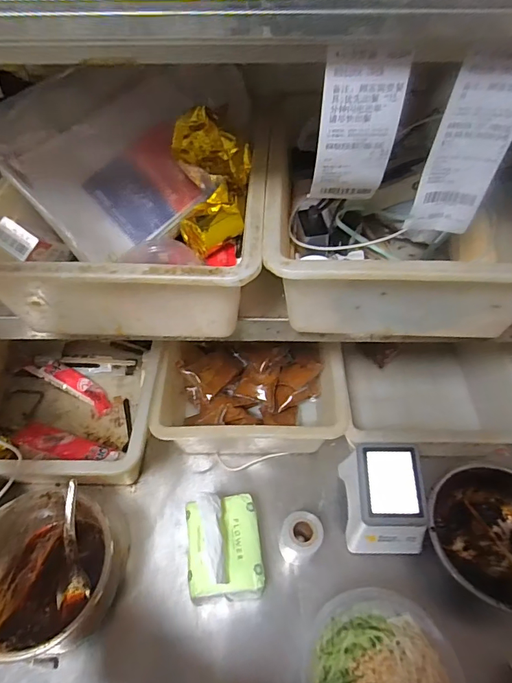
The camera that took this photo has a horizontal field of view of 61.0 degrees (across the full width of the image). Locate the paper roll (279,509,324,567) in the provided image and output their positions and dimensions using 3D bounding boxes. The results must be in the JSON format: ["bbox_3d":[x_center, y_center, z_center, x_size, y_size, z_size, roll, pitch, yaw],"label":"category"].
[{"bbox_3d":[0.061,0.262,0.577,0.056,0.071,0.045,-13,50,-5],"label":"paper roll"}]

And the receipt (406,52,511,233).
[{"bbox_3d":[0.162,-0.141,0.331,0.060,0.134,0.011,-1,50,5],"label":"receipt"}]

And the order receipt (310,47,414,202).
[{"bbox_3d":[0.074,-0.155,0.324,0.056,0.114,0.023,-4,50,2],"label":"order receipt"}]

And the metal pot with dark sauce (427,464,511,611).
[{"bbox_3d":[0.318,0.261,0.579,0.173,0.077,0.173,-3,50,3],"label":"metal pot with dark sauce"}]

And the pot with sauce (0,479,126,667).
[{"bbox_3d":[-0.253,0.286,0.537,0.165,0.111,0.167,-3,50,3],"label":"pot with sauce"}]

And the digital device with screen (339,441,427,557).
[{"bbox_3d":[0.175,0.218,0.595,0.102,0.106,0.116,-1,50,5],"label":"digital device with screen"}]

